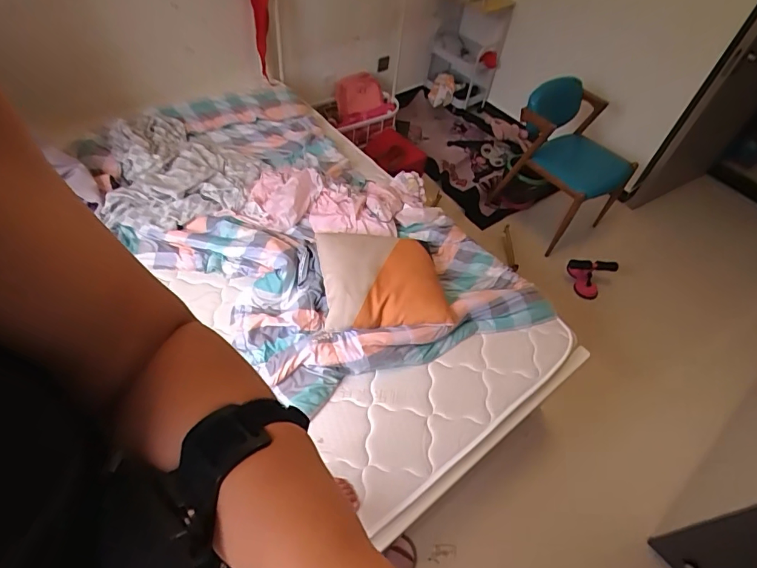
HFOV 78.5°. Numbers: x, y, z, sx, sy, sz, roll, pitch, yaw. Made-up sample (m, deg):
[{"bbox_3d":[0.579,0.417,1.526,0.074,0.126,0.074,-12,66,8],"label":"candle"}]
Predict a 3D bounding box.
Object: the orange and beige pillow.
[{"bbox_3d":[0.001,-0.037,1.532,0.369,0.127,0.408,-5,55,-9],"label":"orange and beige pillow"}]

